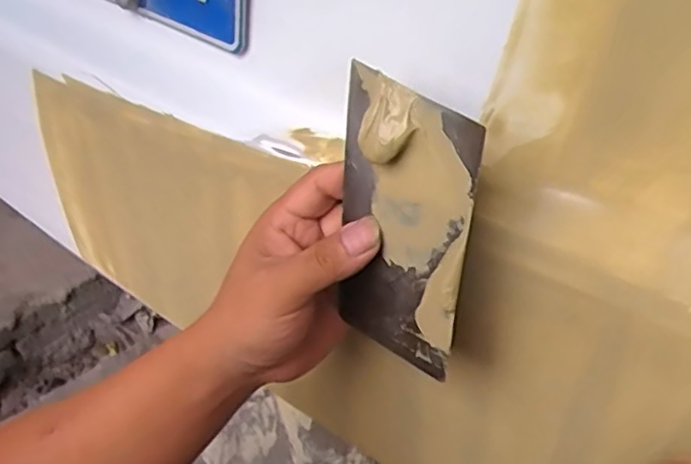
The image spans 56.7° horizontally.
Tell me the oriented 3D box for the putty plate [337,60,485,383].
[{"bbox_3d":[0.023,0.001,0.295,0.068,0.136,0.015,24,33,38],"label":"putty plate"}]

